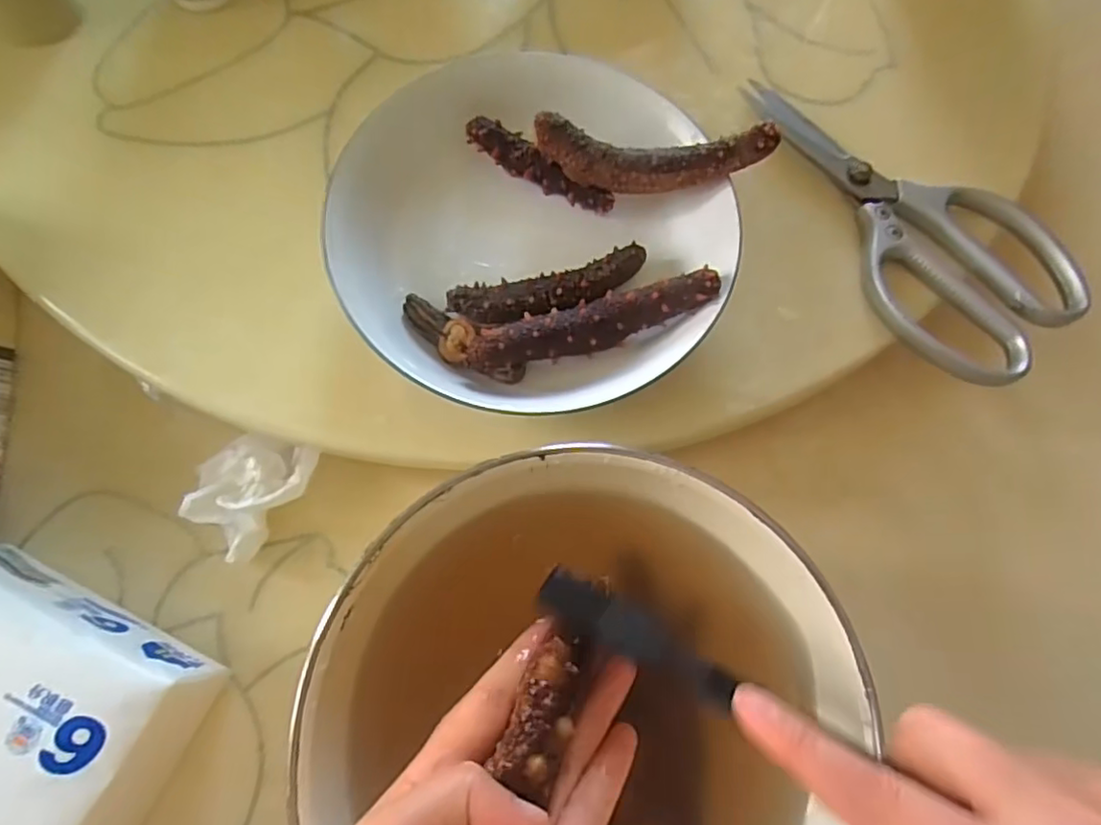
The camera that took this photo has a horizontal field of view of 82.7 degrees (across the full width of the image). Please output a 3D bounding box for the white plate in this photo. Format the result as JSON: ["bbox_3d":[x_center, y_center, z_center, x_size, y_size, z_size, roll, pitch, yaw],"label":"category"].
[{"bbox_3d":[-0.008,-0.086,0.296,0.177,0.040,0.180,1,72,-2],"label":"white plate"}]

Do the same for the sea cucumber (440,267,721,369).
[{"bbox_3d":[0.012,-0.039,0.280,0.119,0.037,0.027,-11,73,-6],"label":"sea cucumber"}]

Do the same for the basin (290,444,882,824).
[{"bbox_3d":[0.016,0.122,0.256,0.200,0.081,0.189,1,72,-2],"label":"basin"}]

